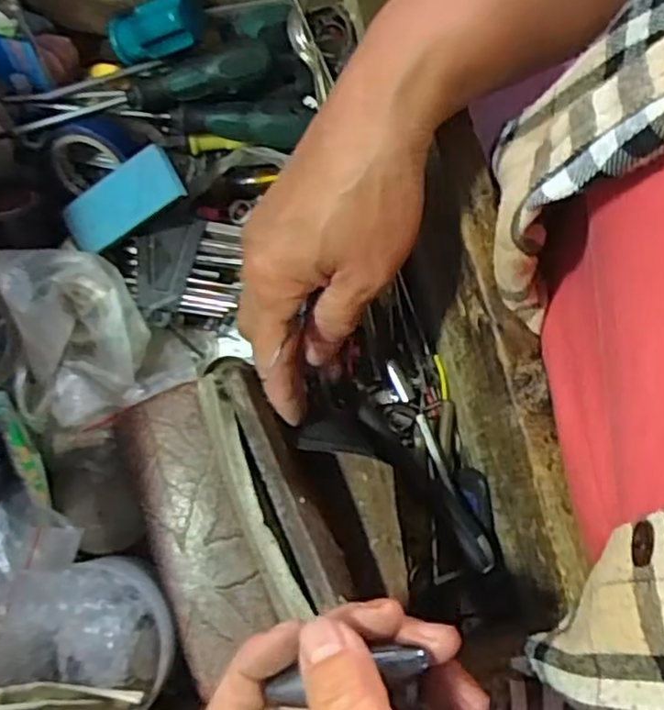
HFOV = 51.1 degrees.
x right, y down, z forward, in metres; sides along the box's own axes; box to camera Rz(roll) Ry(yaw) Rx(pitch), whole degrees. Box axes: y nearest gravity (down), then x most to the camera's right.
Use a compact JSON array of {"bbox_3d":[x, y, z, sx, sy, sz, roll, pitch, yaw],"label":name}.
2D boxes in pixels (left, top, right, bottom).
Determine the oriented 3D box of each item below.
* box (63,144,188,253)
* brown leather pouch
[{"bbox_3d":[-0.111,-0.081,0.366,0.069,0.009,0.029,-27,79,18],"label":"box"},{"bbox_3d":[-0.046,0.071,0.325,0.091,0.043,0.129,-20,80,-4],"label":"brown leather pouch"}]

